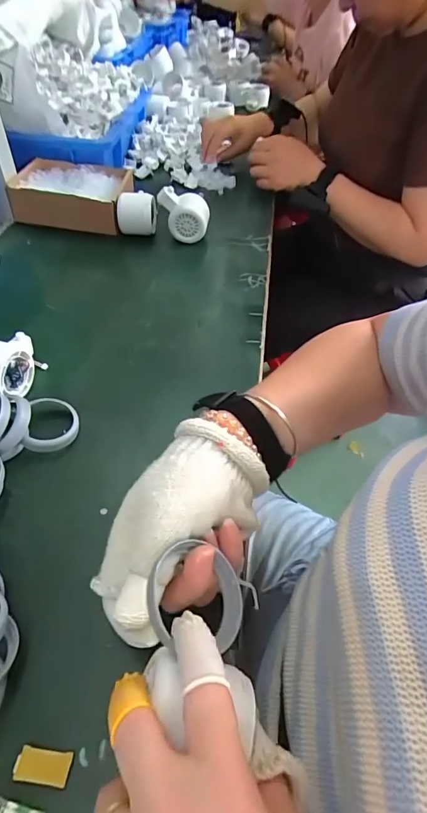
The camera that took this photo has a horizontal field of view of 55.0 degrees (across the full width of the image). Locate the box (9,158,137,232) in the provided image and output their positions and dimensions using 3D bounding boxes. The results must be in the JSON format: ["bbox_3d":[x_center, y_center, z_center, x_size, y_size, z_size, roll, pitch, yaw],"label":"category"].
[{"bbox_3d":[-0.224,-0.340,0.660,0.166,0.058,0.138,6,51,4],"label":"box"}]

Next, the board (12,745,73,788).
[{"bbox_3d":[-0.102,0.214,0.244,0.032,0.004,0.015,5,51,4],"label":"board"}]

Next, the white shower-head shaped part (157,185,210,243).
[{"bbox_3d":[-0.043,-0.288,0.616,0.072,0.071,0.055,-2,51,-2],"label":"white shower-head shaped part"}]

